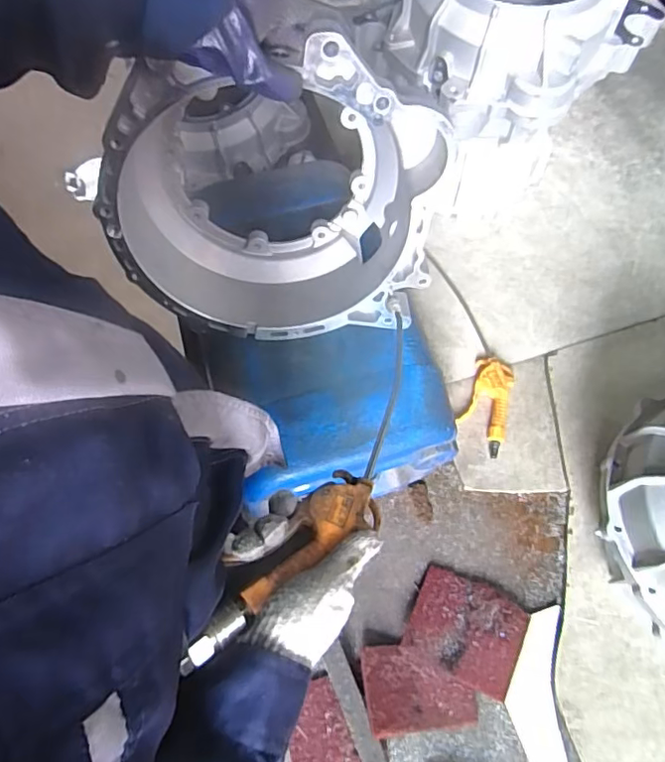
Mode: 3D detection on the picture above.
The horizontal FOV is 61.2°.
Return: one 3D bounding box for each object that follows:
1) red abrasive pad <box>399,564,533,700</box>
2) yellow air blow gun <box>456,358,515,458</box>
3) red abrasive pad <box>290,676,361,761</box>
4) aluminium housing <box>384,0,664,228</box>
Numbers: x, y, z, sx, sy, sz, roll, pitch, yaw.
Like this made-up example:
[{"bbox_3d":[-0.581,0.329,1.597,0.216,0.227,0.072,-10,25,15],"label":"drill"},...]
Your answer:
[{"bbox_3d":[0.186,0.346,0.784,0.148,0.027,0.125,24,70,10],"label":"red abrasive pad"},{"bbox_3d":[0.247,0.037,0.896,0.070,0.025,0.156,19,69,9],"label":"yellow air blow gun"},{"bbox_3d":[-0.001,0.478,0.740,0.112,0.020,0.151,-16,68,-6],"label":"red abrasive pad"},{"bbox_3d":[0.258,-0.481,0.900,0.339,0.373,0.298,32,72,13],"label":"aluminium housing"}]

